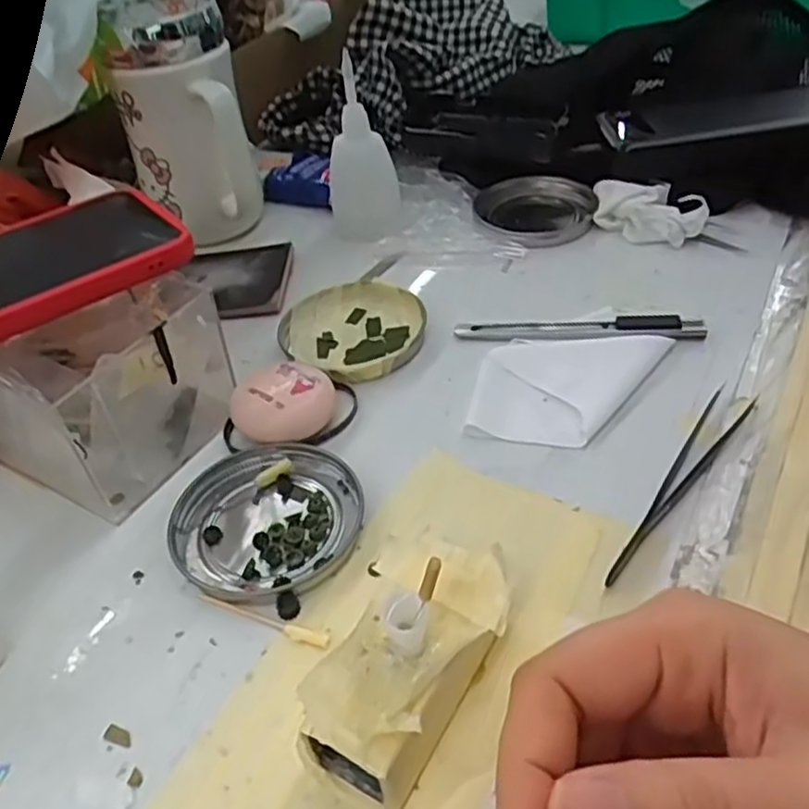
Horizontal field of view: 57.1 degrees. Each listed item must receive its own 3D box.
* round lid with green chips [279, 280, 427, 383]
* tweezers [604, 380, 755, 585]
[{"bbox_3d":[-0.028,-0.043,0.406,0.083,0.009,0.073,27,52,31],"label":"round lid with green chips"},{"bbox_3d":[0.115,0.030,0.310,0.017,0.004,0.125,26,51,30],"label":"tweezers"}]

